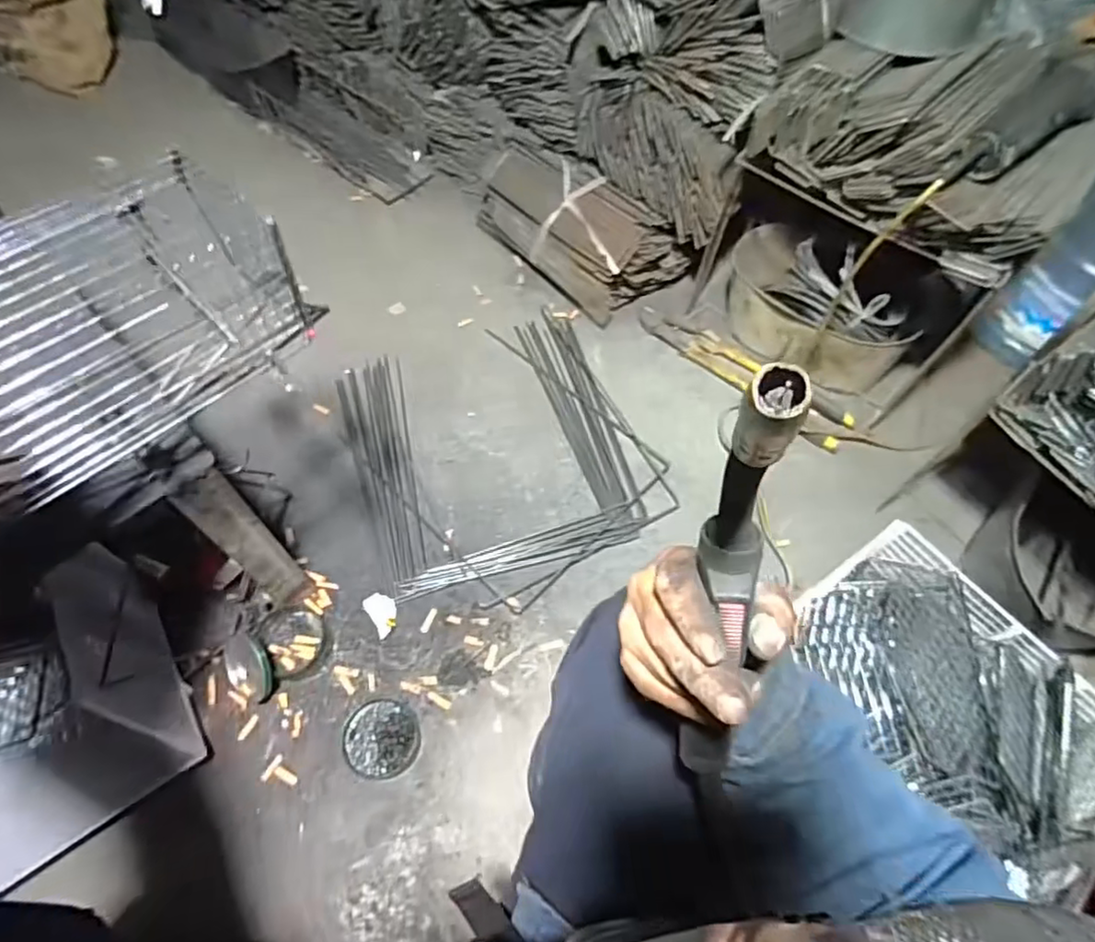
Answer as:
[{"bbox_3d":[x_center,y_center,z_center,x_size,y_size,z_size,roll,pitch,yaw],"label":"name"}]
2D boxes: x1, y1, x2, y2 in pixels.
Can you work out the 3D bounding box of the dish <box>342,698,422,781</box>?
[{"bbox_3d":[-0.212,0.346,0.810,0.090,0.040,0.094,1,61,-1],"label":"dish"}]

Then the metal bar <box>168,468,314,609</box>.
[{"bbox_3d":[-0.349,0.093,0.745,0.033,0.351,0.057,31,65,15],"label":"metal bar"}]

